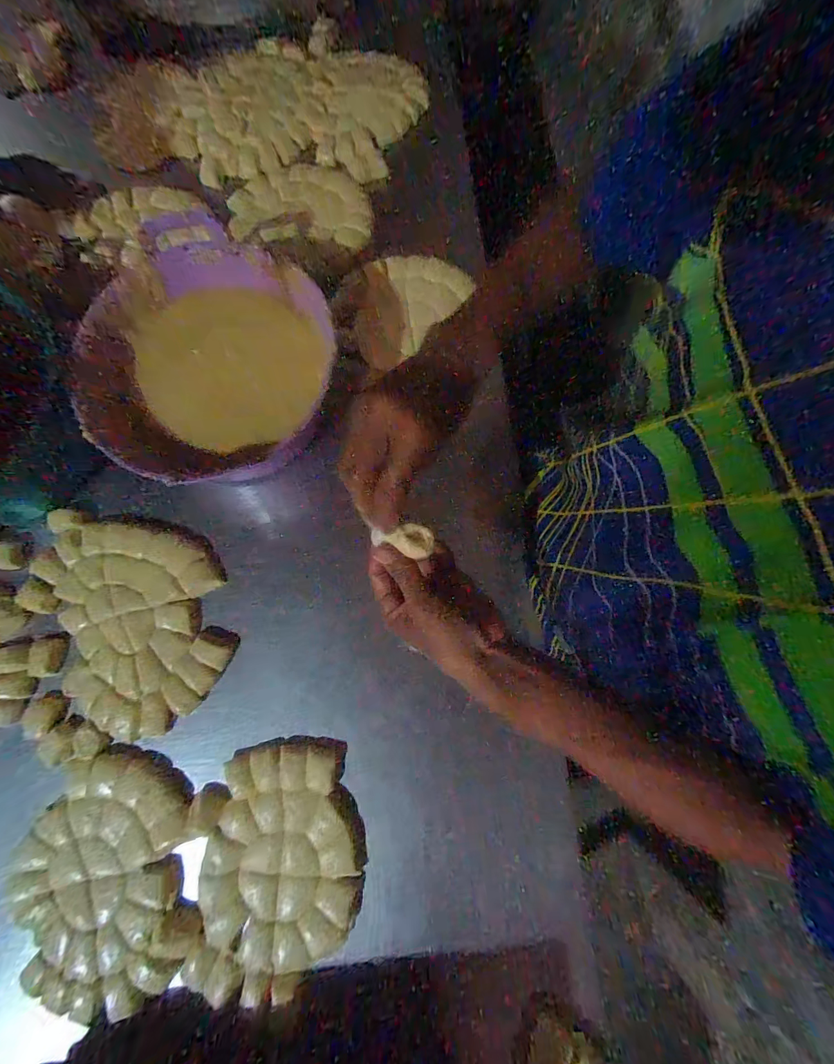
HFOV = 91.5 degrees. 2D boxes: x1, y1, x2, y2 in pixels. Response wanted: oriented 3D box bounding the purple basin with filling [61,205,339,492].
[{"bbox_3d":[-0.268,-0.210,0.490,0.281,0.103,0.276,0,79,0],"label":"purple basin with filling"}]

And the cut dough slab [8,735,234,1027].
[{"bbox_3d":[-0.321,0.364,0.425,0.202,0.016,0.228,20,80,4],"label":"cut dough slab"}]

